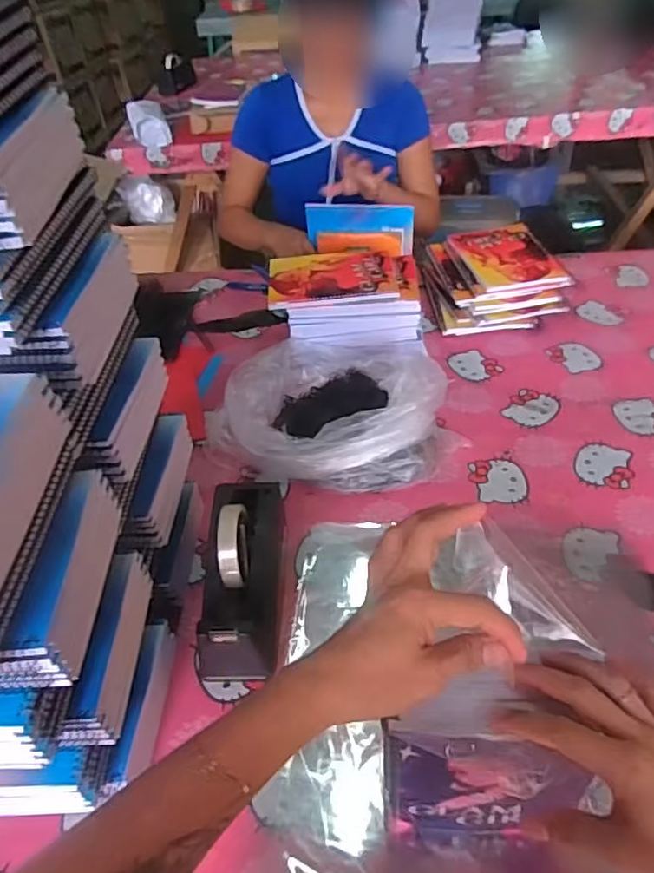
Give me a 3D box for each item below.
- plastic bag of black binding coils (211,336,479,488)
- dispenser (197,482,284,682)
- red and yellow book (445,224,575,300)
[{"bbox_3d":[0.002,-0.043,0.858,0.335,0.116,0.265,-13,43,-7],"label":"plastic bag of black binding coils"},{"bbox_3d":[-0.093,0.142,0.650,0.079,0.102,0.206,-4,43,3],"label":"dispenser"},{"bbox_3d":[0.308,-0.316,1.072,0.164,0.016,0.221,-11,44,-3],"label":"red and yellow book"}]

